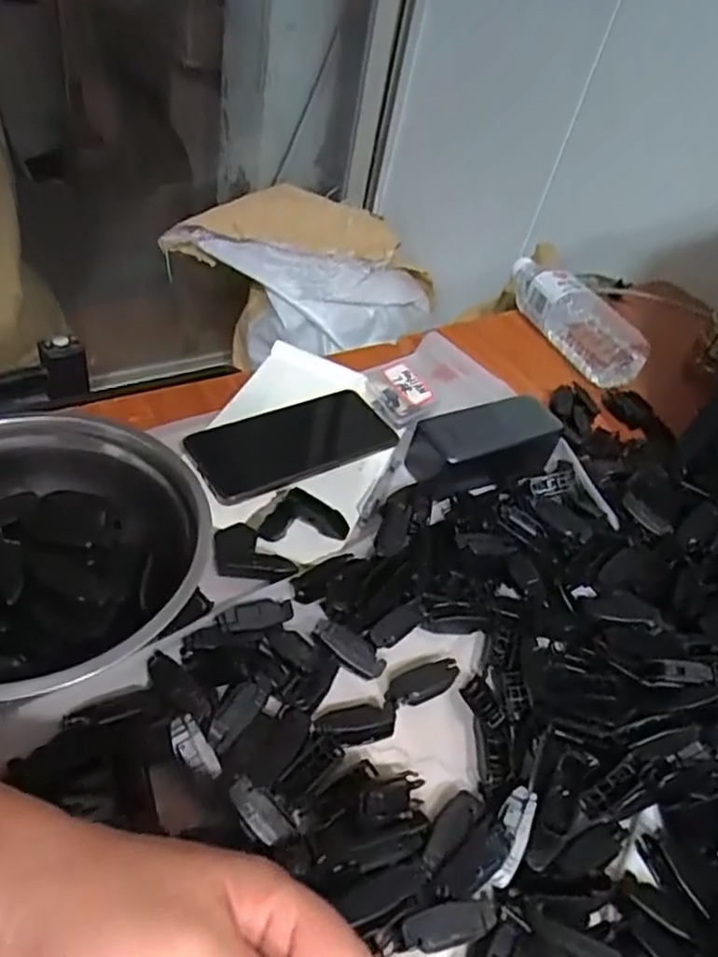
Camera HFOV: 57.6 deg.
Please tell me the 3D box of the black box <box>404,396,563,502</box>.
[{"bbox_3d":[0.108,-0.029,0.551,0.131,0.041,0.064,-9,48,-22],"label":"black box"}]

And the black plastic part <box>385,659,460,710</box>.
[{"bbox_3d":[0.040,0.130,0.413,0.050,0.015,0.017,-12,49,-24],"label":"black plastic part"}]

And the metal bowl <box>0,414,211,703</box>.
[{"bbox_3d":[-0.191,0.044,0.396,0.189,0.072,0.194,7,44,-7],"label":"metal bowl"}]

